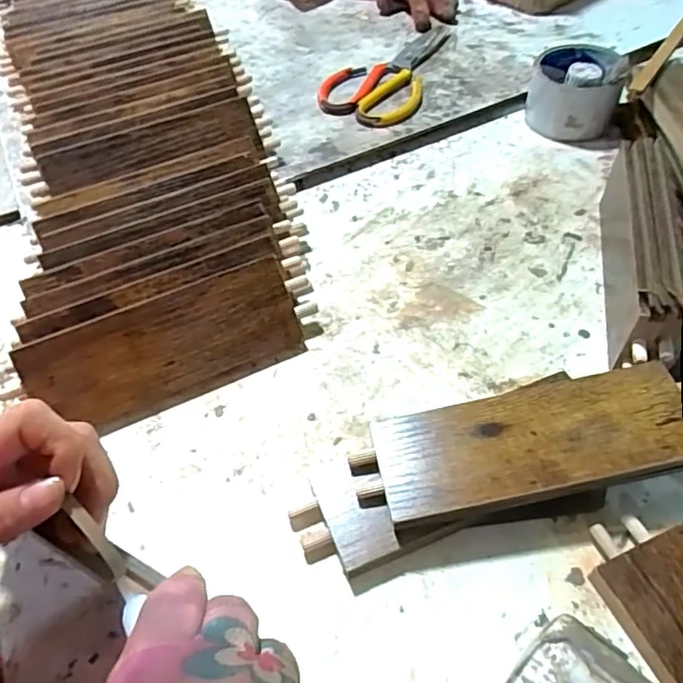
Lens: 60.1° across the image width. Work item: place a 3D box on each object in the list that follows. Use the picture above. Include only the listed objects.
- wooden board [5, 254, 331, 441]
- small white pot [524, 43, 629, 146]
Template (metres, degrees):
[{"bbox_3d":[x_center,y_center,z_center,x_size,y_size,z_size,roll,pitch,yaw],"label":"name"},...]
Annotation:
[{"bbox_3d":[-0.113,0.005,0.410,0.194,0.072,0.009,-22,15,-15],"label":"wooden board"},{"bbox_3d":[0.226,-0.247,0.576,0.083,0.061,0.090,17,55,17],"label":"small white pot"}]

